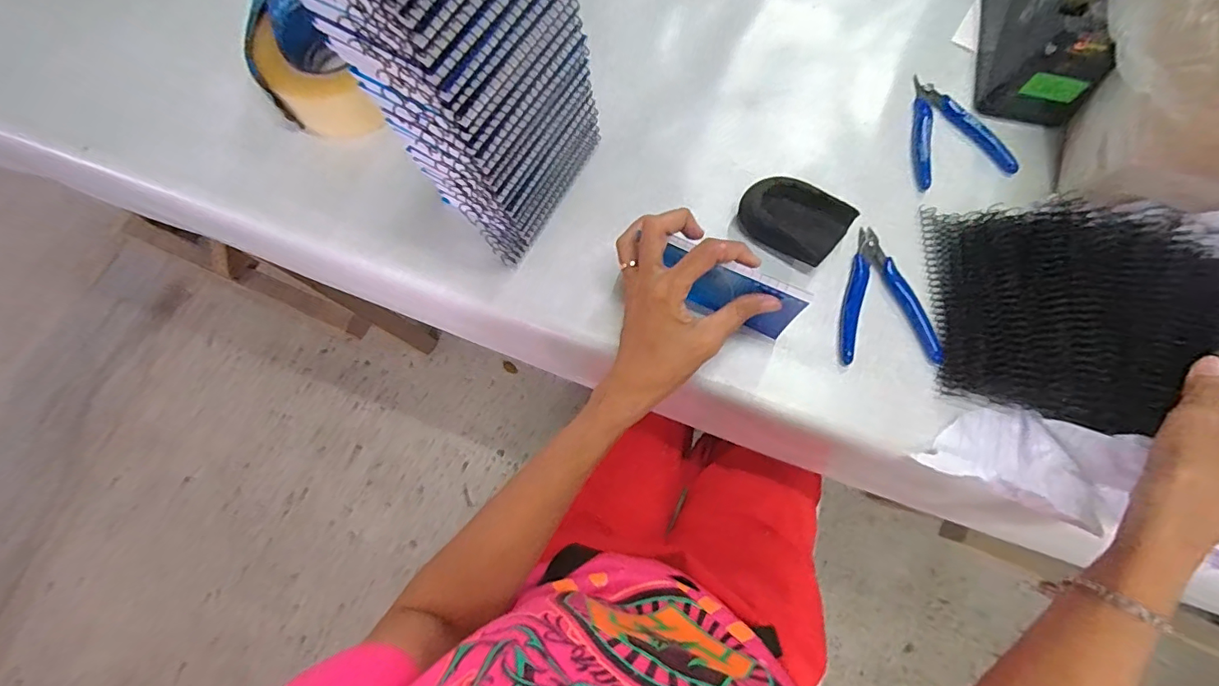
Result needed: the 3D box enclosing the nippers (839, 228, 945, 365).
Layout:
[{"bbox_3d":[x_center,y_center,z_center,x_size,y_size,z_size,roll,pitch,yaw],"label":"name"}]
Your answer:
[{"bbox_3d":[0.229,-0.042,0.438,0.079,0.006,0.118,-3,76,0],"label":"nippers"}]

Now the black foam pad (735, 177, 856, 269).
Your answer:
[{"bbox_3d":[0.159,-0.108,0.448,0.088,0.026,0.052,27,78,7],"label":"black foam pad"}]

